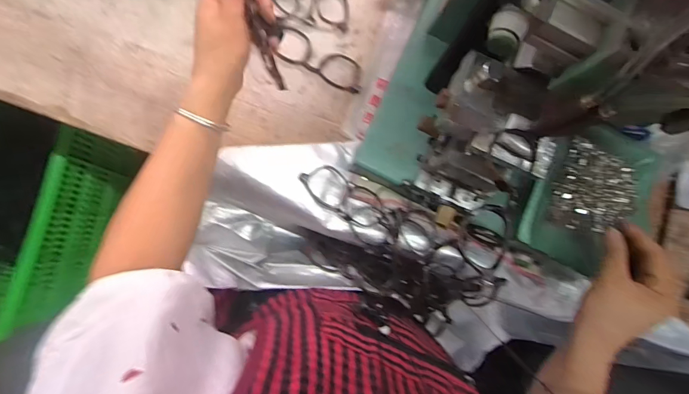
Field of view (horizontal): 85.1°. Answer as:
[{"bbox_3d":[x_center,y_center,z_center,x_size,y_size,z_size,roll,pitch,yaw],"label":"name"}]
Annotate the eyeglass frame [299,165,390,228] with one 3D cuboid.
[{"bbox_3d":[0.002,0.001,0.507,0.132,0.027,0.052,34,81,-3],"label":"eyeglass frame"}]

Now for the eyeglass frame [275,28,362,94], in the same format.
[{"bbox_3d":[-0.032,-0.206,0.561,0.137,0.010,0.058,23,82,-5],"label":"eyeglass frame"}]

